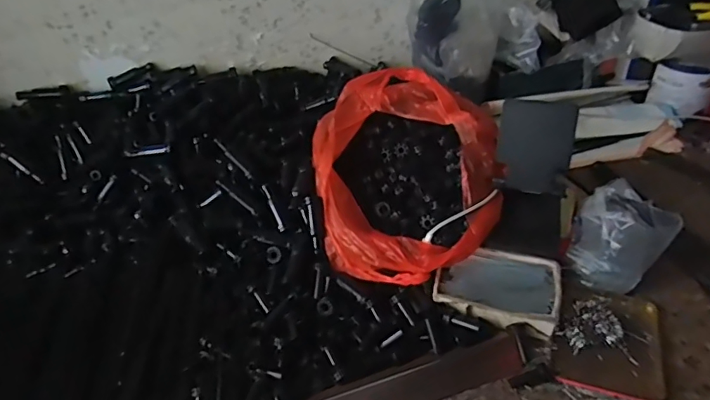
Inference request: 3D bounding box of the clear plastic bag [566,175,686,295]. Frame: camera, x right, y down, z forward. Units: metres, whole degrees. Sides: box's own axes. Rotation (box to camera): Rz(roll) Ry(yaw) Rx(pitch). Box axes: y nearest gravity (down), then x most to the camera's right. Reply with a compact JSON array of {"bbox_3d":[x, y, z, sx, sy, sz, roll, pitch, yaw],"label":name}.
[{"bbox_3d":[0.299,0.039,0.567,0.096,0.078,0.118,31,53,33],"label":"clear plastic bag"}]

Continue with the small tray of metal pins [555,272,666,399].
[{"bbox_3d":[0.259,0.137,0.510,0.096,0.016,0.126,10,44,17],"label":"small tray of metal pins"}]

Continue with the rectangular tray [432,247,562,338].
[{"bbox_3d":[0.155,0.093,0.549,0.124,0.022,0.088,8,44,15],"label":"rectangular tray"}]

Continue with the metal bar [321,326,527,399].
[{"bbox_3d":[0.029,0.188,0.480,0.285,0.029,0.034,-16,43,-11],"label":"metal bar"}]

